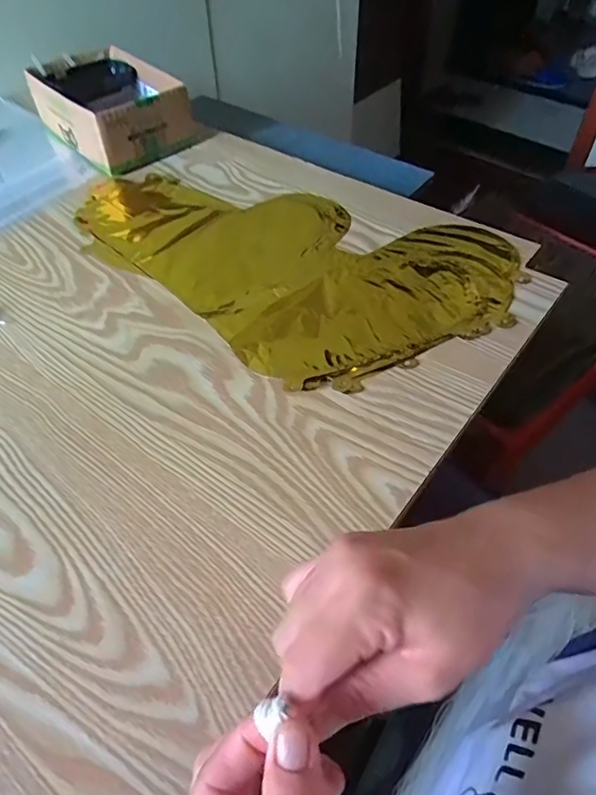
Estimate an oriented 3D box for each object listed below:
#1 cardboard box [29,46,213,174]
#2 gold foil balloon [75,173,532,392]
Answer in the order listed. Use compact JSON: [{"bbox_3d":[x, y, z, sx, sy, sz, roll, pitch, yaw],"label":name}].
[{"bbox_3d":[-0.236,-0.364,0.663,0.206,0.073,0.133,36,61,28],"label":"cardboard box"},{"bbox_3d":[-0.033,-0.125,0.500,0.439,0.011,0.243,15,53,15],"label":"gold foil balloon"}]

